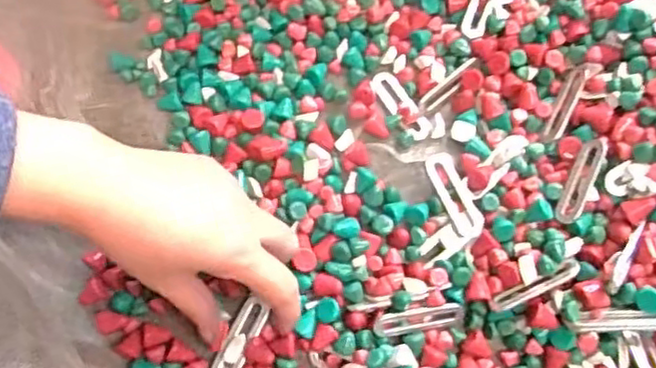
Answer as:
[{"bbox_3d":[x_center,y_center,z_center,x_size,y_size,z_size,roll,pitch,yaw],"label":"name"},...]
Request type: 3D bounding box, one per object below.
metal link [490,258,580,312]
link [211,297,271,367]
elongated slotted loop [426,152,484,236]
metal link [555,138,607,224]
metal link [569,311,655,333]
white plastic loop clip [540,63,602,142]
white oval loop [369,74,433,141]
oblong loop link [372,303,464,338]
[{"bbox_3d":[0.120,0.059,0.393,0.054,0.008,0.010,-29,74,6],"label":"metal link"},{"bbox_3d":[-0.052,0.093,0.402,0.017,0.004,0.051,24,74,8],"label":"link"},{"bbox_3d":[0.079,0.007,0.422,0.018,0.005,0.055,-23,72,-4],"label":"elongated slotted loop"},{"bbox_3d":[0.150,-0.002,0.406,0.017,0.005,0.056,18,73,39],"label":"metal link"},{"bbox_3d":[0.161,0.076,0.378,0.051,0.007,0.011,-6,72,18],"label":"metal link"},{"bbox_3d":[0.151,-0.052,0.431,0.014,0.014,0.056,31,77,12],"label":"white plastic loop clip"},{"bbox_3d":[0.048,-0.052,0.452,0.021,0.007,0.054,-36,76,-10],"label":"white oval loop"},{"bbox_3d":[0.053,0.079,0.397,0.054,0.007,0.013,-12,72,0],"label":"oblong loop link"}]

